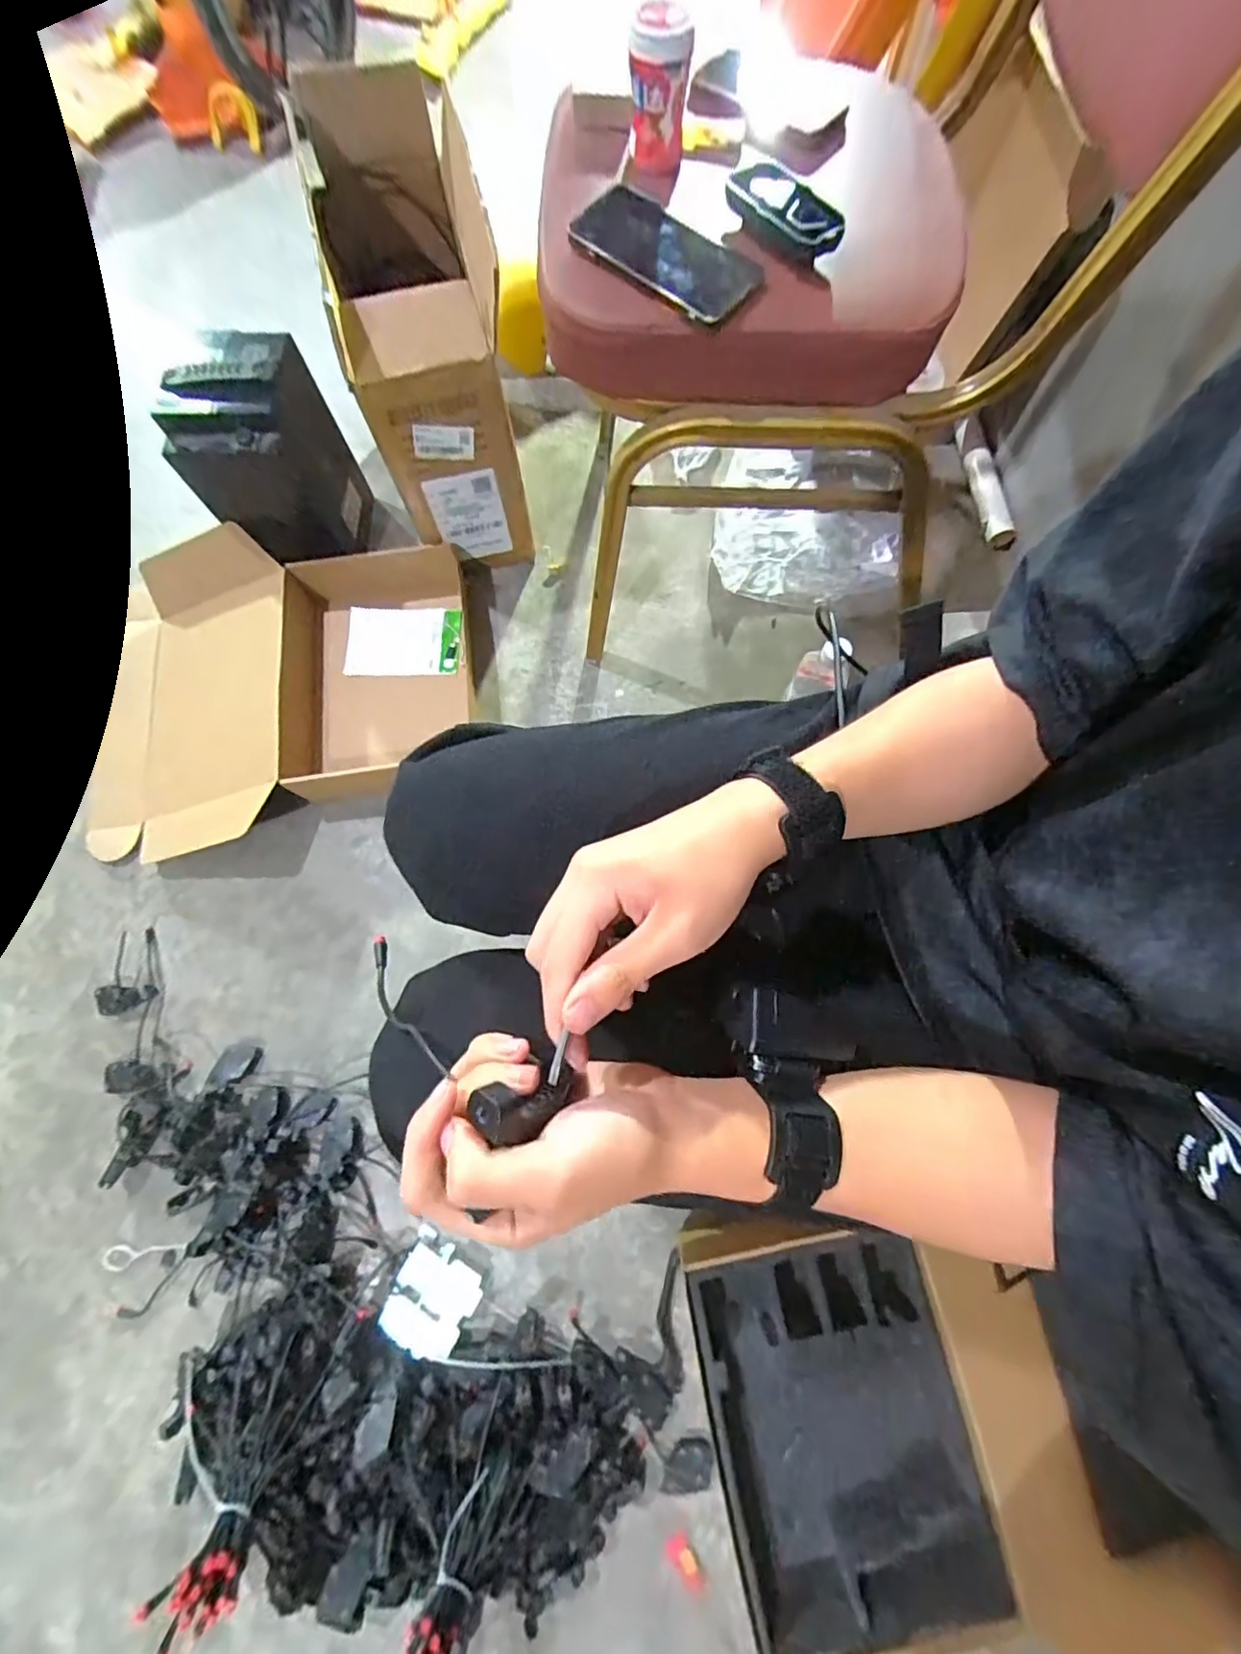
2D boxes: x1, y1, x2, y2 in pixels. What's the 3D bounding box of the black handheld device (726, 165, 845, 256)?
[{"bbox_3d":[0.136,-0.523,0.490,0.053,0.022,0.100,-43,80,-9],"label":"black handheld device"}]

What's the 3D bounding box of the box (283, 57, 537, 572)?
[{"bbox_3d":[-0.272,-0.687,0.836,0.181,0.369,0.438,-15,77,-3],"label":"box"}]

